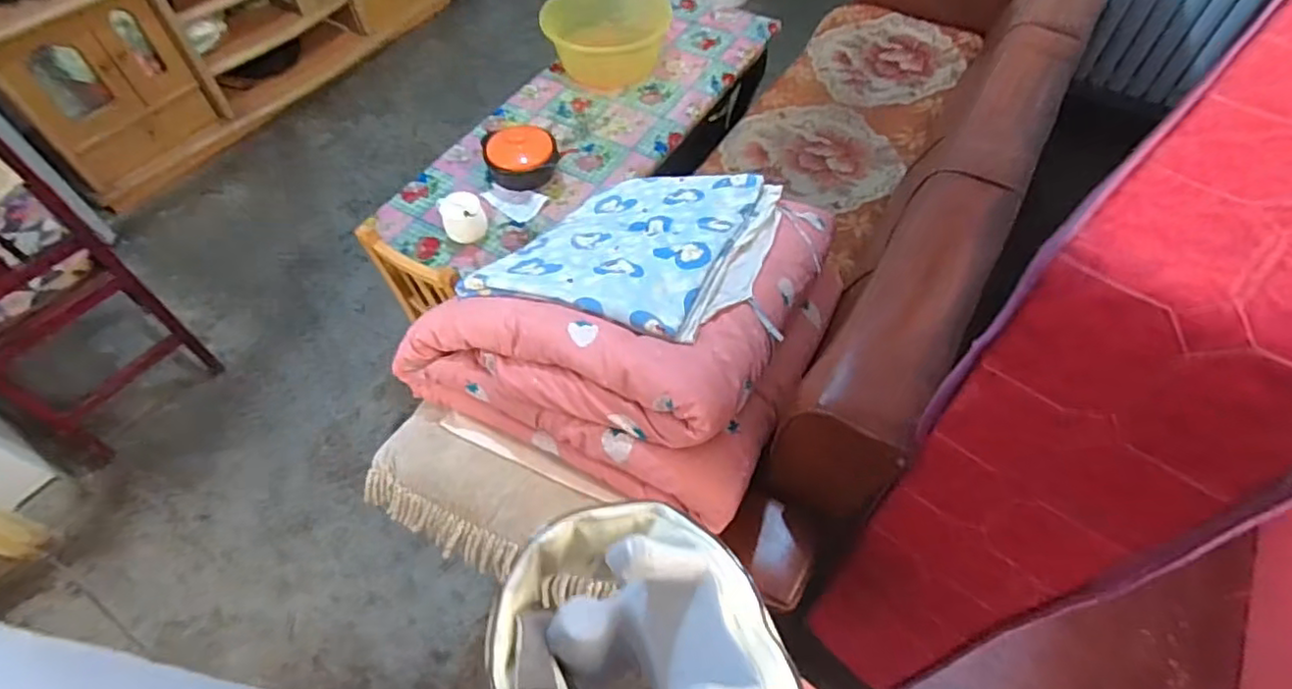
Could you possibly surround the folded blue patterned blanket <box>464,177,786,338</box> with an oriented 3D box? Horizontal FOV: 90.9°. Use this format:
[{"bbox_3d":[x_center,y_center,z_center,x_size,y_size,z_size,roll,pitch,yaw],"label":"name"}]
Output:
[{"bbox_3d":[0.008,-0.182,1.072,0.447,0.060,0.497,10,37,20],"label":"folded blue patterned blanket"}]

